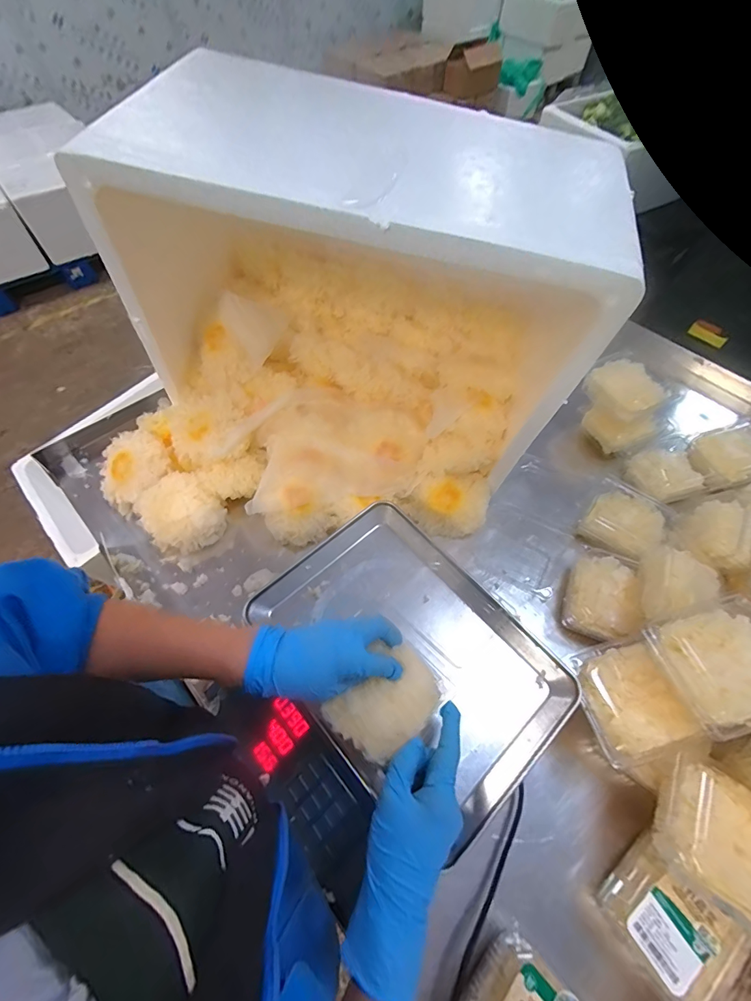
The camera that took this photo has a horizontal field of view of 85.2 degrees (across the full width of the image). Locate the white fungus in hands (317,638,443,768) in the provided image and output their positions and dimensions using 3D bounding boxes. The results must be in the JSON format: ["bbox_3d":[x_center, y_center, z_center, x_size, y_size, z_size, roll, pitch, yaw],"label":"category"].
[{"bbox_3d":[0.014,0.196,0.402,0.074,0.030,0.107,41,66,20],"label":"white fungus in hands"}]

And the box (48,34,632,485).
[{"bbox_3d":[-0.016,-0.281,0.578,0.579,0.377,0.310,14,60,6],"label":"box"}]

